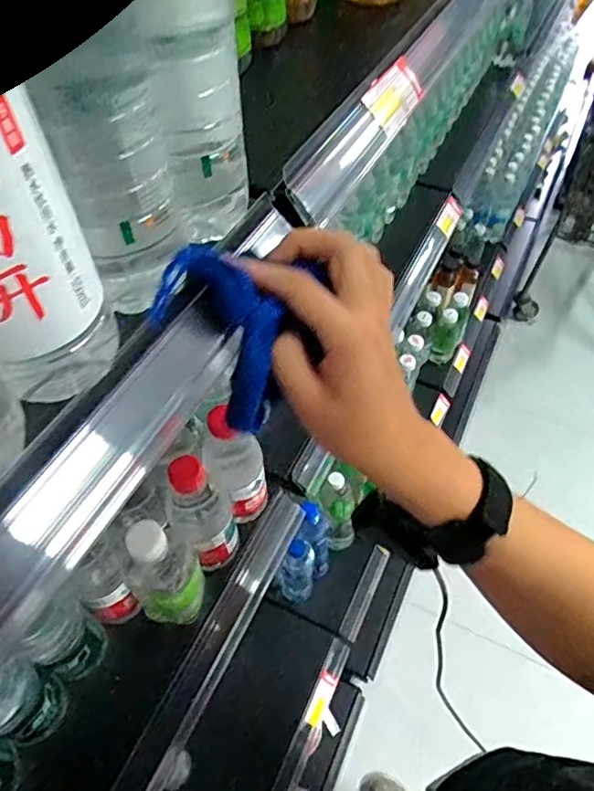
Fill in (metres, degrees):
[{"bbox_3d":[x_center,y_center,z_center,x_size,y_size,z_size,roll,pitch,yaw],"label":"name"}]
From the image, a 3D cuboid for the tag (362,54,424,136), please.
[{"bbox_3d":[0.088,-0.267,0.489,0.064,0.045,0.011,-55,35,-9],"label":"tag"}]

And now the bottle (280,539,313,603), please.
[{"bbox_3d":[0.005,0.343,1.051,0.076,0.192,0.055,-31,57,-21],"label":"bottle"}]

